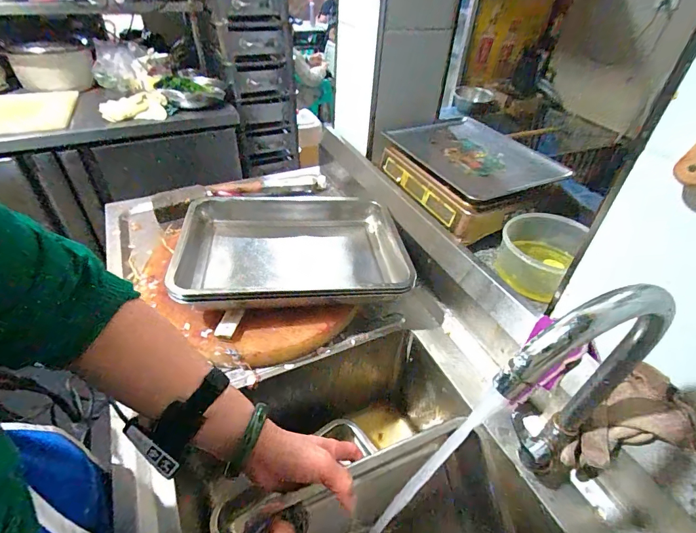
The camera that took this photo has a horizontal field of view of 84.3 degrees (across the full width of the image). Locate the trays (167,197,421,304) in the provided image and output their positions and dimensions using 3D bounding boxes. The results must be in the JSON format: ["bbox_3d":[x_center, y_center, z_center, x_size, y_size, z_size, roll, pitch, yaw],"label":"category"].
[{"bbox_3d":[-0.110,-0.034,0.720,0.394,0.105,0.307,-4,41,-8],"label":"trays"}]

